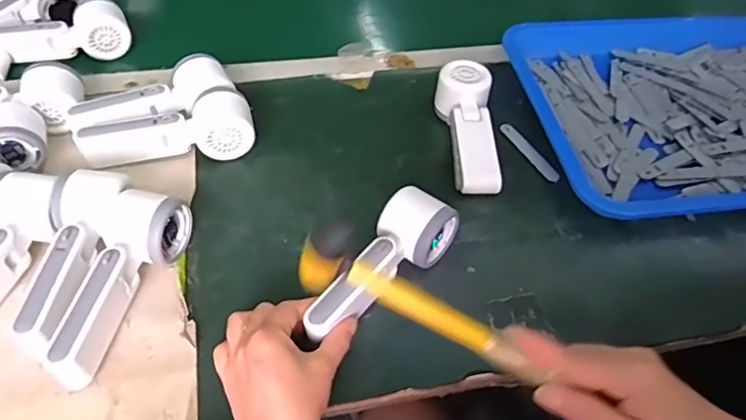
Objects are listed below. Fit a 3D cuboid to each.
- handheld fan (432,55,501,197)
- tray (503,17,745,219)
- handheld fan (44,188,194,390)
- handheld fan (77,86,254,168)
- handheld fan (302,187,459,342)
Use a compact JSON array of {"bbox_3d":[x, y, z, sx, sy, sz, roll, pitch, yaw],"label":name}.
[{"bbox_3d":[0.103,-0.088,0.607,0.056,0.044,0.165,-1,60,-5],"label":"handheld fan"},{"bbox_3d":[0.400,-0.129,0.666,0.462,0.038,0.350,-5,48,-8],"label":"tray"},{"bbox_3d":[-0.208,0.056,0.449,0.053,0.050,0.163,13,48,8],"label":"handheld fan"},{"bbox_3d":[-0.209,-0.084,0.579,0.169,0.053,0.066,-6,48,-9],"label":"handheld fan"},{"bbox_3d":[0.002,0.044,0.474,0.055,0.046,0.166,33,53,24],"label":"handheld fan"}]

